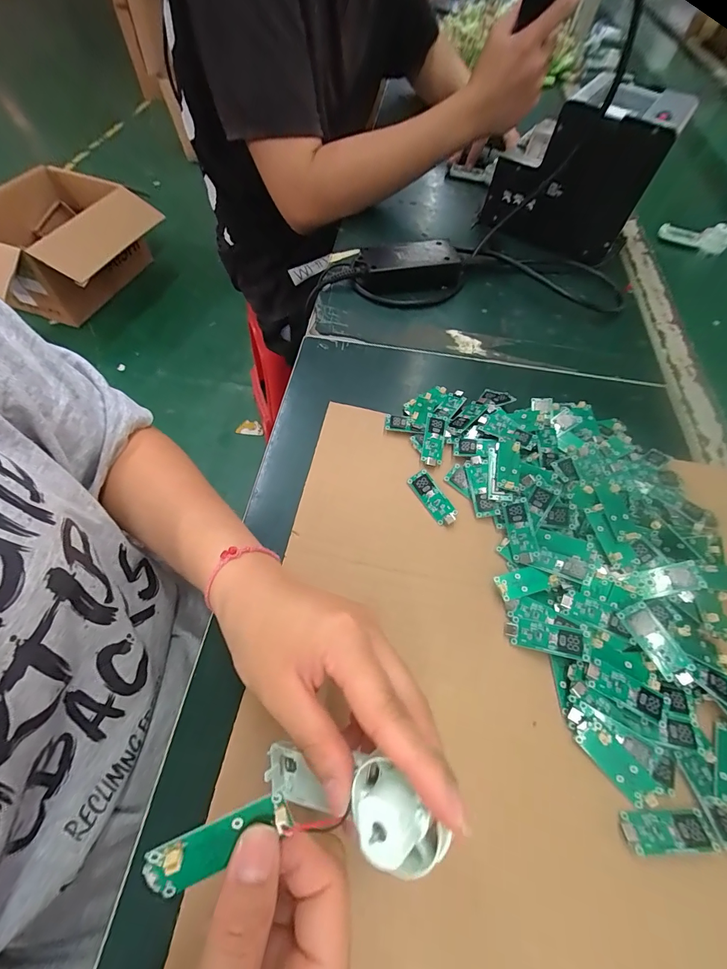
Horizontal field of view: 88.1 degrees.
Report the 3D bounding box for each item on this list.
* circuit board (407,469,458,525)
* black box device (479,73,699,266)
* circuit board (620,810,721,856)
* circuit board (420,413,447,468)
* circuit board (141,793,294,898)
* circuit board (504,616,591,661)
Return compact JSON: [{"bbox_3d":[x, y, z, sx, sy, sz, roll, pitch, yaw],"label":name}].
[{"bbox_3d":[0.058,0.011,0.315,0.018,0.007,0.050,-25,65,-16],"label":"circuit board"},{"bbox_3d":[0.277,-0.410,0.492,0.184,0.152,0.128,31,64,13],"label":"black box device"},{"bbox_3d":[0.174,0.198,0.214,0.050,0.004,0.018,0,61,-4],"label":"circuit board"},{"bbox_3d":[0.064,-0.041,0.342,0.019,0.009,0.053,13,74,-1],"label":"circuit board"},{"bbox_3d":[-0.052,0.132,0.135,0.052,0.007,0.019,-17,96,-11],"label":"circuit board"},{"bbox_3d":[0.125,0.106,0.259,0.051,0.004,0.019,5,71,27],"label":"circuit board"}]

